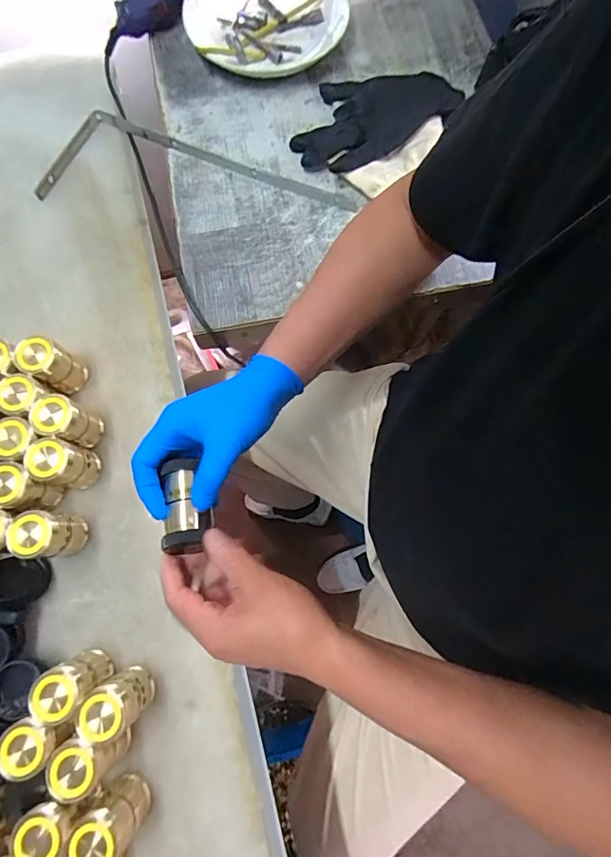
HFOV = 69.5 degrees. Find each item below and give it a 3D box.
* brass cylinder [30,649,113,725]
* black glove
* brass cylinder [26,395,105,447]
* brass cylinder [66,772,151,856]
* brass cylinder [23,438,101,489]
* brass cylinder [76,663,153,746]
[{"bbox_3d":[-0.189,0.208,0.361,0.038,0.065,0.037,-33,77,-8],"label":"brass cylinder"},{"bbox_3d":[0.076,-0.375,0.513,0.200,0.030,0.118,-27,76,-7],"label":"black glove"},{"bbox_3d":[-0.225,-0.008,0.412,0.041,0.068,0.034,25,77,7],"label":"brass cylinder"},{"bbox_3d":[-0.147,0.301,0.337,0.035,0.063,0.035,0,75,1],"label":"brass cylinder"},{"bbox_3d":[-0.218,0.032,0.400,0.038,0.072,0.035,0,75,1],"label":"brass cylinder"},{"bbox_3d":[-0.151,0.221,0.354,0.039,0.072,0.036,0,75,1],"label":"brass cylinder"}]

